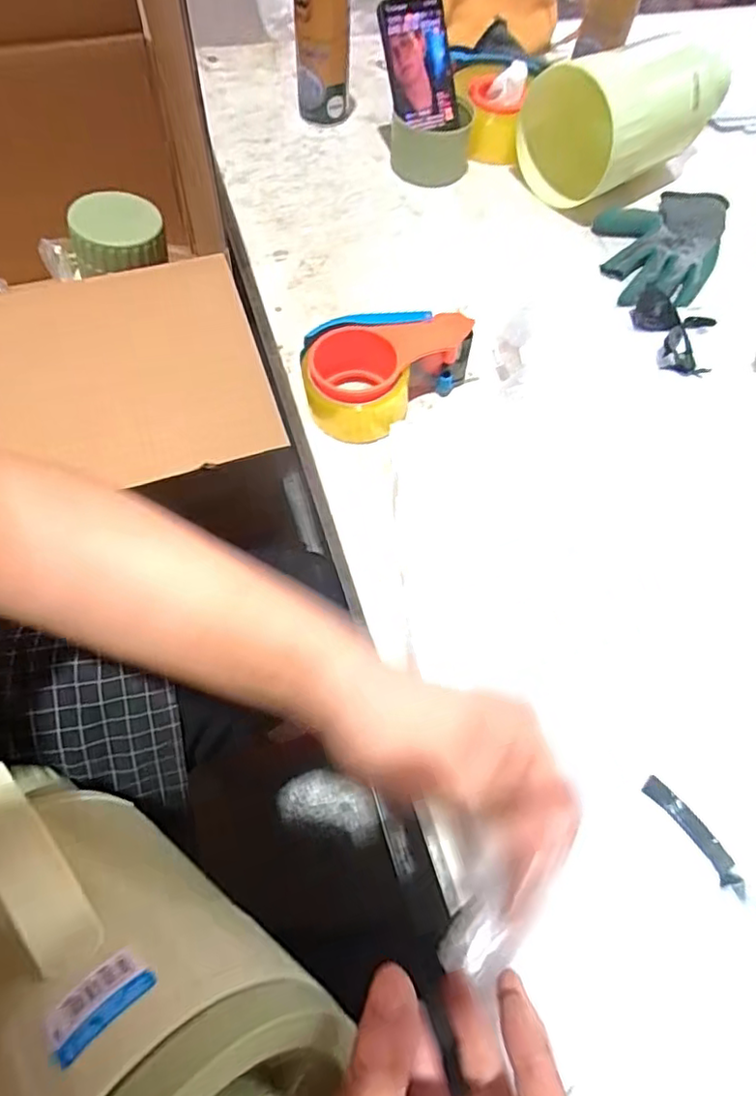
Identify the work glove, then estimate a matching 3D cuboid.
[{"bbox_3d":[0.314,-0.341,0.680,0.135,0.025,0.236,22,63,8],"label":"work glove"}]

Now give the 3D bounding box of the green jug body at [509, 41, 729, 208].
[{"bbox_3d":[0.289,-0.505,0.706,0.234,0.126,0.126,-38,71,-21],"label":"green jug body"}]

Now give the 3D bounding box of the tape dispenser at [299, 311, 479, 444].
[{"bbox_3d":[0.012,-0.158,0.542,0.156,0.062,0.093,-11,64,-9],"label":"tape dispenser"}]

